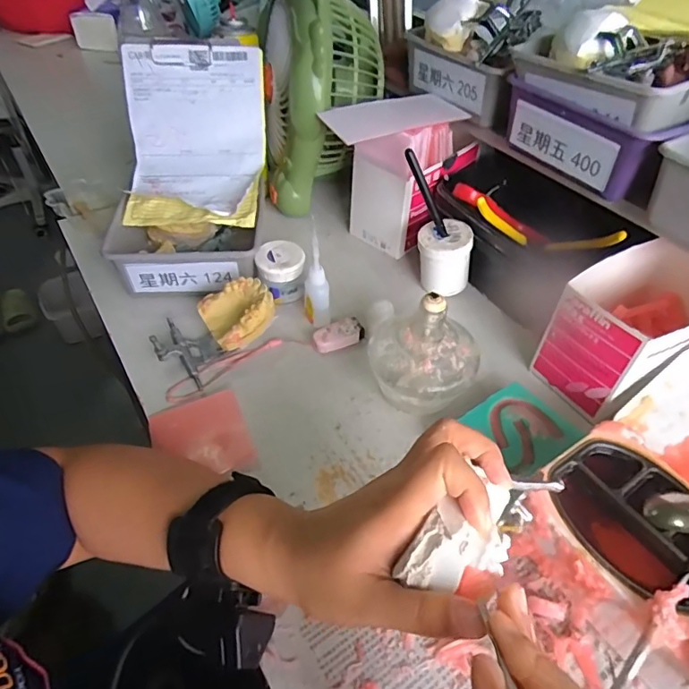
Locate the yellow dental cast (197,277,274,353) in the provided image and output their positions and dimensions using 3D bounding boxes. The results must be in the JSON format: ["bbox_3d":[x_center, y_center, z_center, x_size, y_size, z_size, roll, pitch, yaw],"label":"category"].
[{"bbox_3d":[-0.098,-0.026,0.472,0.060,0.049,0.064,-23,51,-22],"label":"yellow dental cast"}]

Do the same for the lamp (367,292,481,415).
[{"bbox_3d":[0.063,0.012,0.414,0.093,0.100,0.077,15,48,11],"label":"lamp"}]

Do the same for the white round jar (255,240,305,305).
[{"bbox_3d":[-0.065,-0.076,0.518,0.047,0.046,0.050,3,44,-3],"label":"white round jar"}]

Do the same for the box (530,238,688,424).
[{"bbox_3d":[0.269,-0.018,0.457,0.177,0.100,0.093,-25,53,-24],"label":"box"}]

